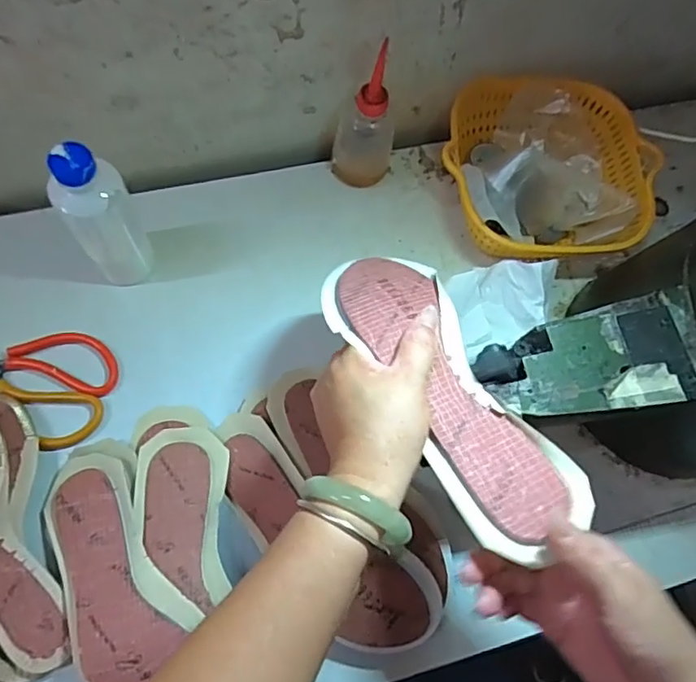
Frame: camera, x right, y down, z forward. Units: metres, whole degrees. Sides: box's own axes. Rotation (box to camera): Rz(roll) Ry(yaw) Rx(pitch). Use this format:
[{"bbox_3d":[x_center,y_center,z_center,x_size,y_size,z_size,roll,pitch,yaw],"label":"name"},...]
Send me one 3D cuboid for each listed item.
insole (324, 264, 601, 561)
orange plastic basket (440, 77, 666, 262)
[{"bbox_3d":[0.062,0.026,0.372,0.082,0.035,0.233,-27,64,-9],"label":"insole"},{"bbox_3d":[0.204,-0.182,0.582,0.207,0.080,0.188,-2,74,-2],"label":"orange plastic basket"}]

